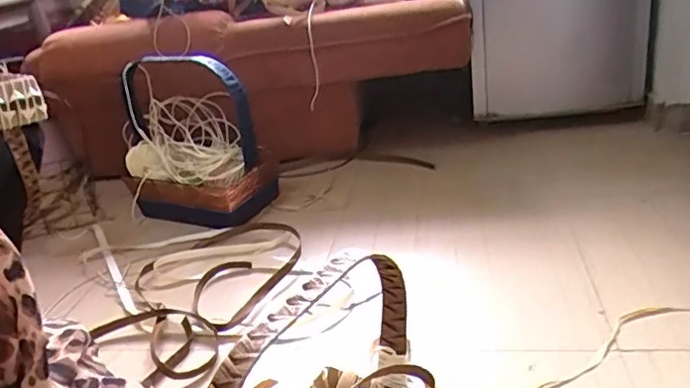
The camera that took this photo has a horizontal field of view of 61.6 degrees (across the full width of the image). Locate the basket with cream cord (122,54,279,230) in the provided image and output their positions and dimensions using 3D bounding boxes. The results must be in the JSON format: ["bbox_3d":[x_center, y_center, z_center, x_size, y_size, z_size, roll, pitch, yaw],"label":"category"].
[{"bbox_3d":[-0.442,-0.166,1.719,0.453,0.456,0.301,4,28,30],"label":"basket with cream cord"}]

